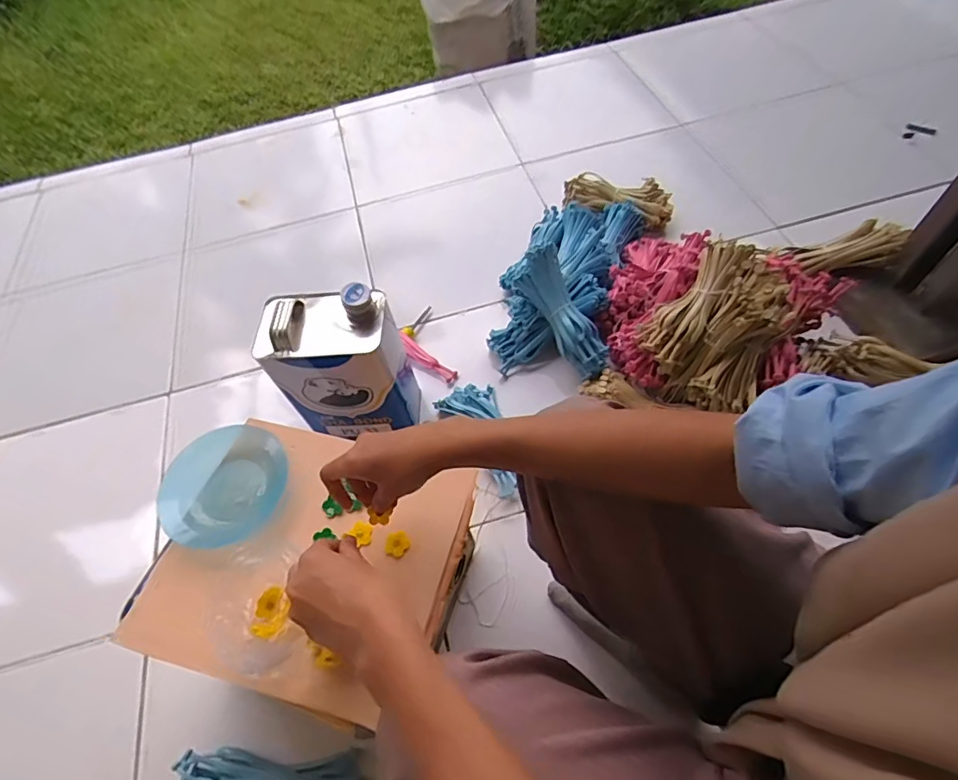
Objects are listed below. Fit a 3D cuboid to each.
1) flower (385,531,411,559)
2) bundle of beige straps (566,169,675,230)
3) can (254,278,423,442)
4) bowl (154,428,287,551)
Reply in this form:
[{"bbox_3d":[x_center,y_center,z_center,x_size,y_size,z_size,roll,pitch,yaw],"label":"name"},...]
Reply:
[{"bbox_3d":[-0.079,0.150,0.492,0.023,0.010,0.022,-26,59,-10],"label":"flower"},{"bbox_3d":[0.276,-0.393,1.037,0.232,0.053,0.080,27,61,21],"label":"bundle of beige straps"},{"bbox_3d":[-0.194,-0.038,0.741,0.166,0.233,0.113,-5,58,4],"label":"can"},{"bbox_3d":[-0.264,0.098,0.532,0.110,0.031,0.128,33,67,24],"label":"bowl"}]

